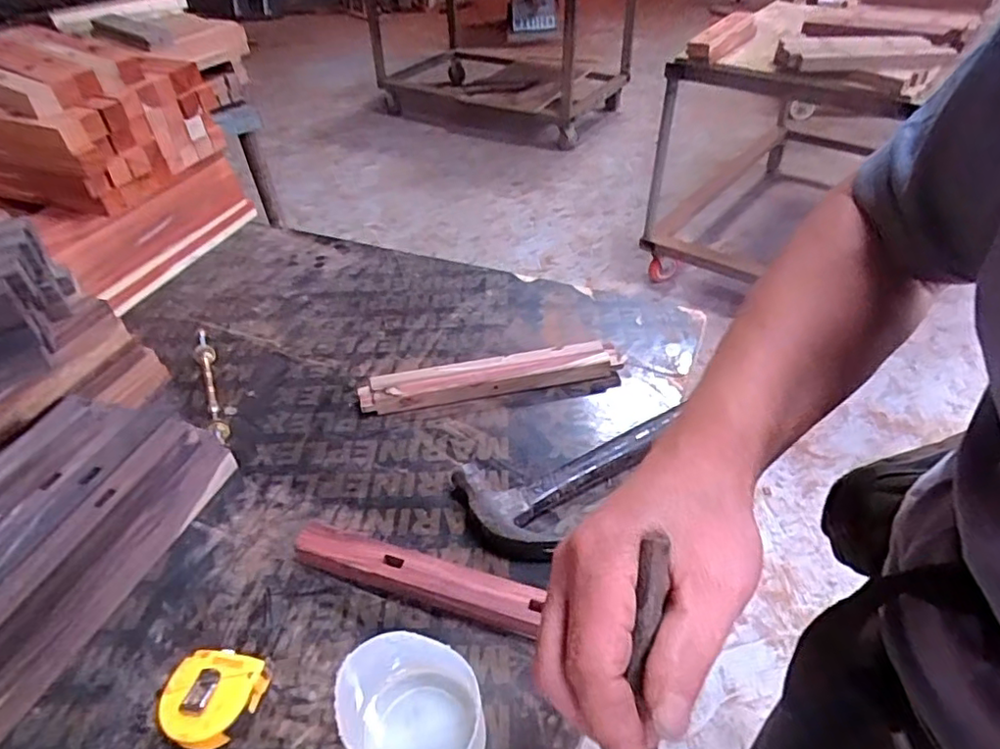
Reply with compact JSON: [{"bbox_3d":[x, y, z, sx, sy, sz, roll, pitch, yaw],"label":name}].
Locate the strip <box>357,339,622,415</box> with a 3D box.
[{"bbox_3d":[-0.010,0.001,0.723,0.306,0.033,0.042,-11,44,-6],"label":"strip"}]

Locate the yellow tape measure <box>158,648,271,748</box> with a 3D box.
[{"bbox_3d":[-0.228,0.254,0.478,0.068,0.031,0.068,11,46,15],"label":"yellow tape measure"}]

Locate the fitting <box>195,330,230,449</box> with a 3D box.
[{"bbox_3d":[-0.360,0.009,0.758,0.021,0.017,0.212,-21,46,-16],"label":"fitting"}]

